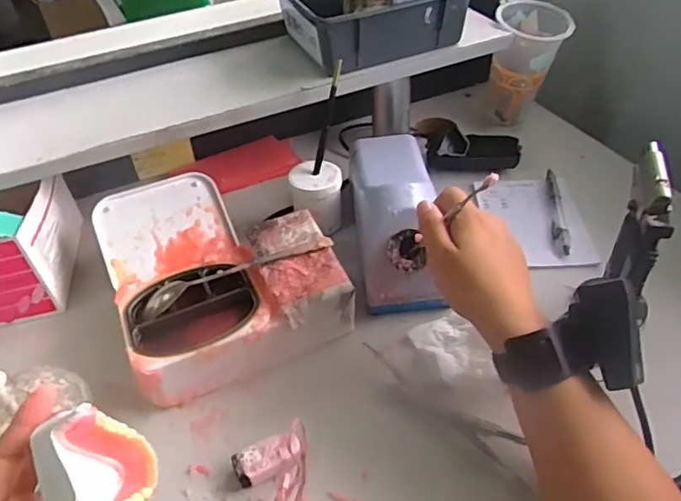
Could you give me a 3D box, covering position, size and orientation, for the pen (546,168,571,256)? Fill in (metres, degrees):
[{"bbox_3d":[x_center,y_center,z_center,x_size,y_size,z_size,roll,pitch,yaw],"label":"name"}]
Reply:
[{"bbox_3d":[0.235,-0.046,0.610,0.013,0.015,0.132,2,44,7],"label":"pen"}]

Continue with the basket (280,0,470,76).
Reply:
[{"bbox_3d":[0.030,-0.271,0.635,0.172,0.063,0.165,-22,46,-17],"label":"basket"}]

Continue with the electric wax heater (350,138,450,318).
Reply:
[{"bbox_3d":[0.056,-0.051,0.579,0.077,0.097,0.200,-5,43,0],"label":"electric wax heater"}]

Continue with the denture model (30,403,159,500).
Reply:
[{"bbox_3d":[-0.132,0.121,0.304,0.034,0.050,0.071,-27,74,15],"label":"denture model"}]

